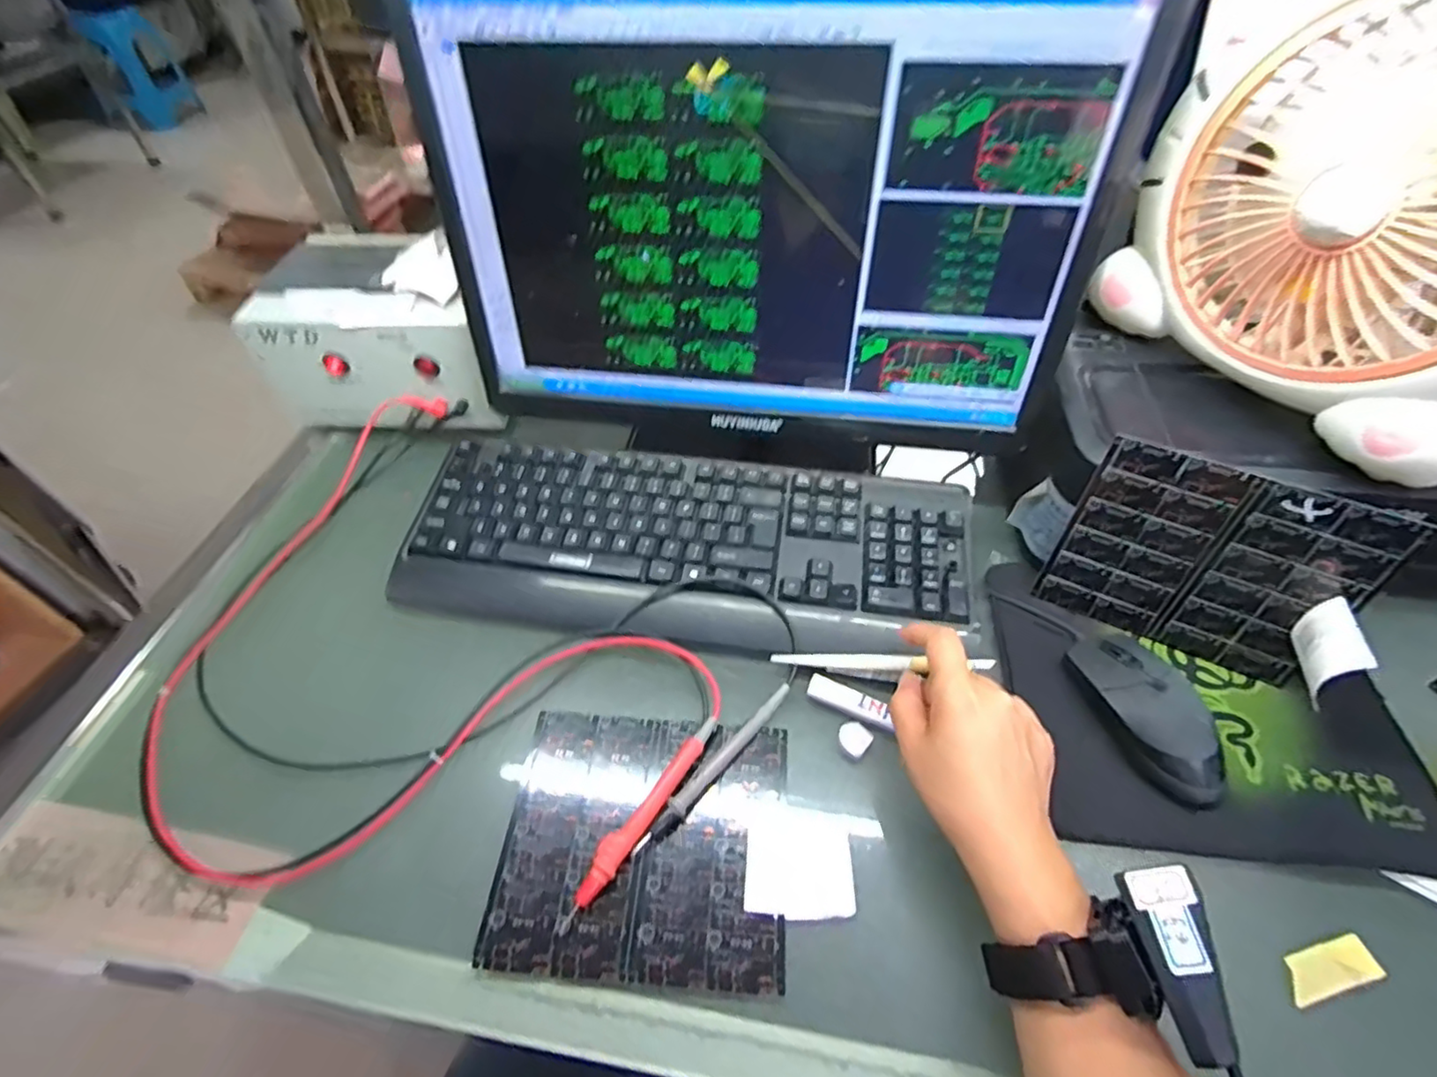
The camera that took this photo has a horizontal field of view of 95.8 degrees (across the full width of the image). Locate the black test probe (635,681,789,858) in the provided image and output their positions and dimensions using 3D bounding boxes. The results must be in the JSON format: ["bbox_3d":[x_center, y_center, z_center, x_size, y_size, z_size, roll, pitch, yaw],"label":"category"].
[{"bbox_3d":[-0.001,0.144,0.416,0.012,0.011,0.141,33,58,24],"label":"black test probe"}]

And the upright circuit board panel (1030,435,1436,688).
[{"bbox_3d":[0.323,0.019,0.436,0.165,0.141,0.006,23,42,18],"label":"upright circuit board panel"}]

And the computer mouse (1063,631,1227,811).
[{"bbox_3d":[0.280,0.112,0.423,0.053,0.031,0.116,-13,52,-11],"label":"computer mouse"}]

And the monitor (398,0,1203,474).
[{"bbox_3d":[0.025,-0.192,0.449,0.430,0.312,0.065,7,51,6],"label":"monitor"}]

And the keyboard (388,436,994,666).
[{"bbox_3d":[-0.022,0.005,0.511,0.431,0.037,0.161,7,51,5],"label":"keyboard"}]

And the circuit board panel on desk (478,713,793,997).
[{"bbox_3d":[-0.044,0.179,0.390,0.162,0.006,0.144,3,51,3],"label":"circuit board panel on desk"}]

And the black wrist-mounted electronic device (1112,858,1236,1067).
[{"bbox_3d":[0.194,0.179,0.277,0.030,0.016,0.070,-4,62,16],"label":"black wrist-mounted electronic device"}]

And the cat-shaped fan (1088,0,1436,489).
[{"bbox_3d":[0.377,-0.198,0.369,0.097,0.236,0.260,-22,54,-17],"label":"cat-shaped fan"}]

